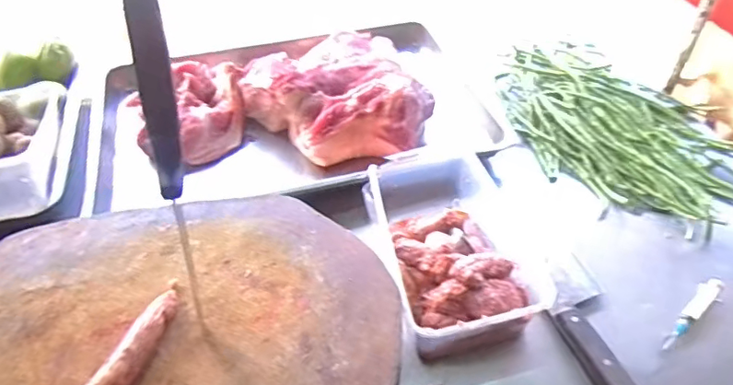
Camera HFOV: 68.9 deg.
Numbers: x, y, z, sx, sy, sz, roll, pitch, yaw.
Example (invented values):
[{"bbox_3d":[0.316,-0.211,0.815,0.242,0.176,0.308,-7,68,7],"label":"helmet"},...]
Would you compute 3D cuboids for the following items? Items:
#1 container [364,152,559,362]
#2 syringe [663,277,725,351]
[{"bbox_3d":[0.087,0.061,0.620,0.144,0.078,0.246,-10,49,-10],"label":"container"},{"bbox_3d":[0.366,0.135,0.597,0.118,0.016,0.025,-34,56,-27],"label":"syringe"}]

